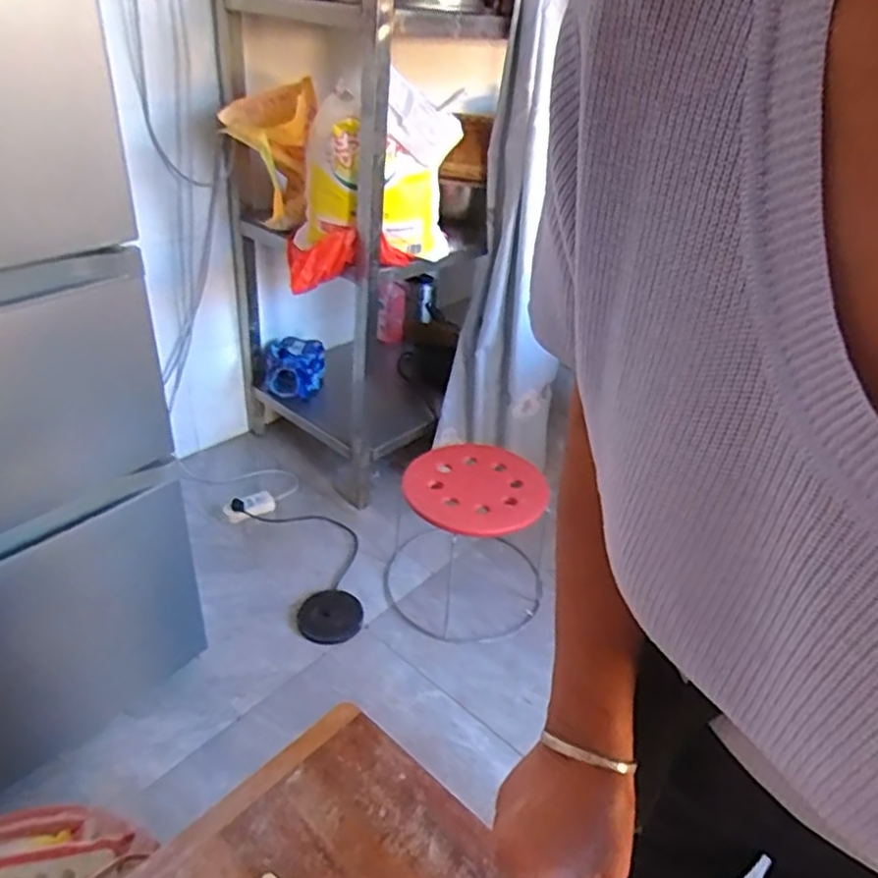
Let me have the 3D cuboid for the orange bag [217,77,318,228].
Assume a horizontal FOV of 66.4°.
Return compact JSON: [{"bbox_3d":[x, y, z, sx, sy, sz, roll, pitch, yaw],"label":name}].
[{"bbox_3d":[-0.367,-0.612,1.462,0.188,0.279,0.263,-3,34,-12],"label":"orange bag"}]

